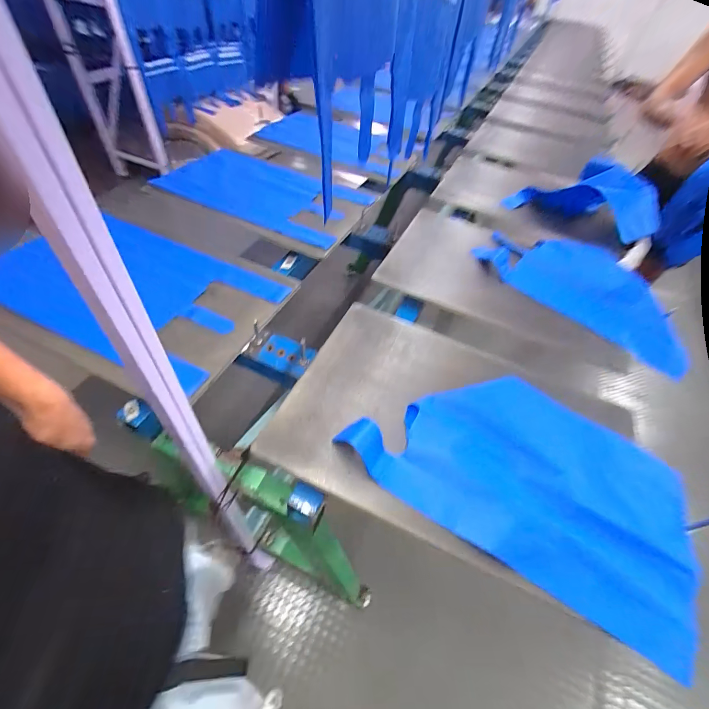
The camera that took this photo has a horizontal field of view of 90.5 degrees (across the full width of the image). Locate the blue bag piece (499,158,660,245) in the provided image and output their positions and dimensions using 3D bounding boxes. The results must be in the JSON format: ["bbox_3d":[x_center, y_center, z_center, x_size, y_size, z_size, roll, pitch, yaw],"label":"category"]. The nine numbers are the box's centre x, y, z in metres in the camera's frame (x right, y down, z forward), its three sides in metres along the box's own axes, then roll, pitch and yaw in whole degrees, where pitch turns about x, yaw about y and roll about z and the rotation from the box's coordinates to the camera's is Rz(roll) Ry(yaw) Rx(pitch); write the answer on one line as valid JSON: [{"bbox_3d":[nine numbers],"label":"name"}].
[{"bbox_3d":[0.698,-0.495,1.096,0.166,0.167,0.422,-35,45,-30],"label":"blue bag piece"}]

